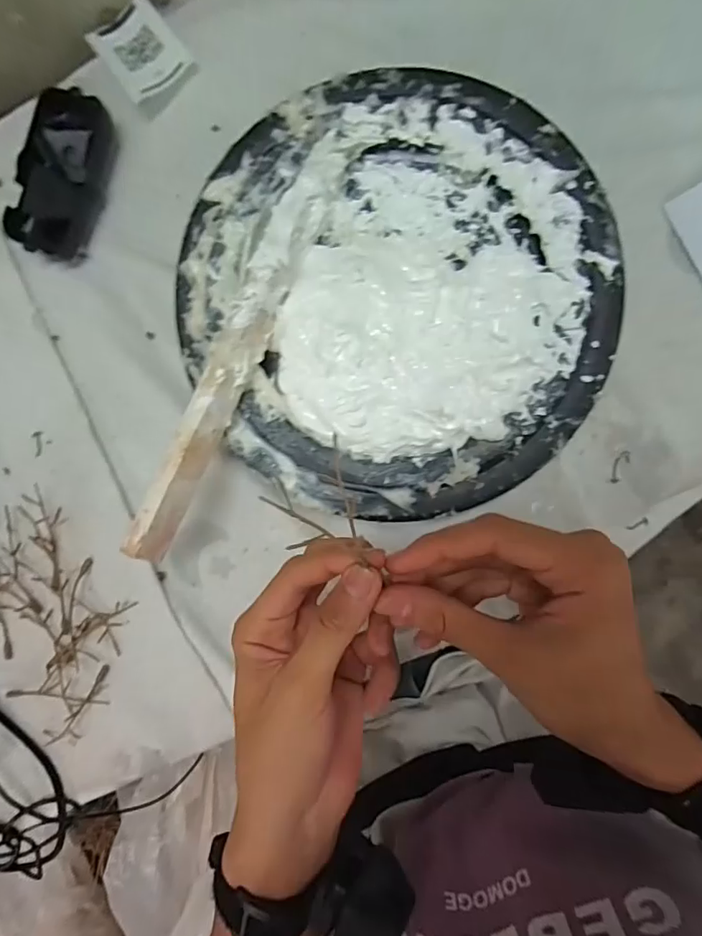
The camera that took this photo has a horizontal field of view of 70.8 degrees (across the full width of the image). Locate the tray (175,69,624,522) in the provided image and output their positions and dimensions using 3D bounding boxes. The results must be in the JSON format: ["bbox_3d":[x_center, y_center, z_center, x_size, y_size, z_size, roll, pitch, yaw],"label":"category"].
[{"bbox_3d":[0.025,-0.104,0.325,0.273,0.054,0.272,2,92,3],"label":"tray"}]

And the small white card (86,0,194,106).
[{"bbox_3d":[-0.150,-0.297,0.348,0.051,0.013,0.077,-37,90,4],"label":"small white card"}]

